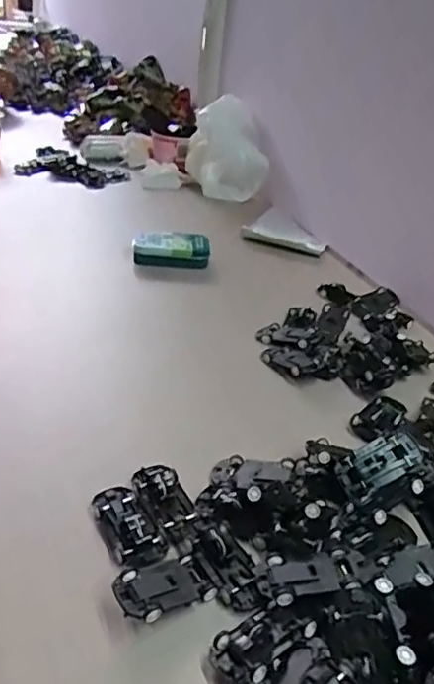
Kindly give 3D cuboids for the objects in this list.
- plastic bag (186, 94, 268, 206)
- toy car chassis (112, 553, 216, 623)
[{"bbox_3d":[0.017,-0.313,0.971,0.138,0.142,0.071,9,31,2],"label":"plastic bag"},{"bbox_3d":[-0.031,0.140,0.335,0.053,0.011,0.032,0,30,-38],"label":"toy car chassis"}]

